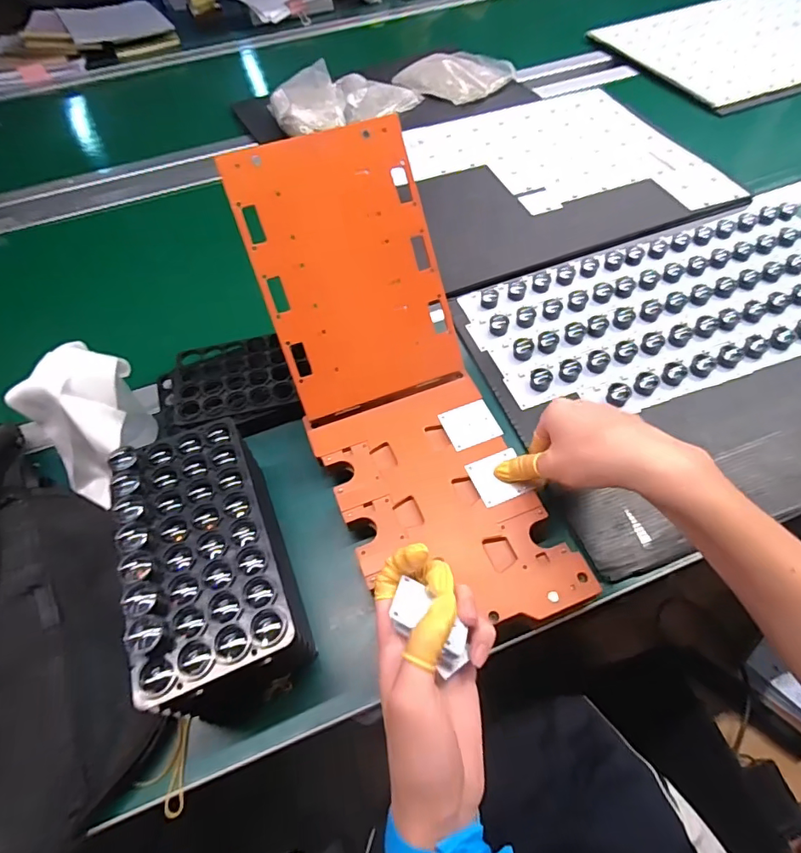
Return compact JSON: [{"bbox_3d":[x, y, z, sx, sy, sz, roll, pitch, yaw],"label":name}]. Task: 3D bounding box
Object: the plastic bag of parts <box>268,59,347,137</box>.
[{"bbox_3d":[-0.161,-0.555,0.836,0.121,0.051,0.158,-9,57,-2],"label":"plastic bag of parts"}]

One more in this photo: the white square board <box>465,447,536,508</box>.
[{"bbox_3d":[0.087,0.044,0.425,0.046,0.004,0.044,-19,58,-9],"label":"white square board"}]

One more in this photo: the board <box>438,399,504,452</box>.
[{"bbox_3d":[0.065,-0.002,0.458,0.048,0.004,0.044,-20,58,-9],"label":"board"}]

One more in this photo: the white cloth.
[{"bbox_3d":[-0.280,-0.011,0.439,0.103,0.090,0.099,-40,63,-20],"label":"white cloth"}]

